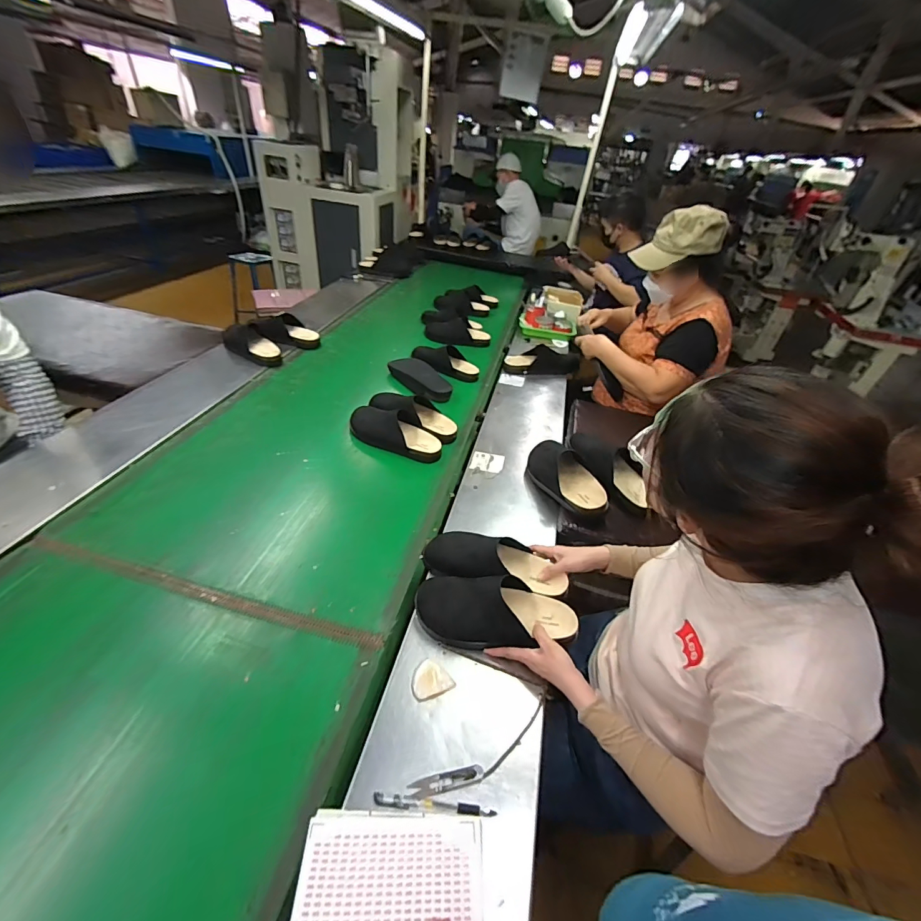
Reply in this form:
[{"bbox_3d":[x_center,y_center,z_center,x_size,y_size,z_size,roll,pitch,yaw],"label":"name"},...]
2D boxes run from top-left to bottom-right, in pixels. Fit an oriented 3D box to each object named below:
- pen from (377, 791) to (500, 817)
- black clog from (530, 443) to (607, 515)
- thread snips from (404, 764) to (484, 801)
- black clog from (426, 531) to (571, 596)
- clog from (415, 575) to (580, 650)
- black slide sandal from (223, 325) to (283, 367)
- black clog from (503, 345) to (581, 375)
[{"bbox_3d":[-0.034,0.449,0.533,0.158,0.008,0.014,6,39,0],"label":"pen"},{"bbox_3d":[0.253,0.028,0.988,0.124,0.084,0.268,-6,40,-16],"label":"black clog"},{"bbox_3d":[-0.020,0.439,0.559,0.105,0.008,0.024,-5,41,-13],"label":"thread snips"},{"bbox_3d":[0.059,0.203,0.794,0.273,0.106,0.109,13,38,7],"label":"black clog"},{"bbox_3d":[0.060,0.267,0.716,0.279,0.107,0.106,9,40,4],"label":"clog"},{"bbox_3d":[-0.760,-0.428,1.472,0.273,0.101,0.122,34,47,30],"label":"black slide sandal"},{"bbox_3d":[0.310,-0.388,1.580,0.271,0.080,0.133,-2,40,-10],"label":"black clog"}]

